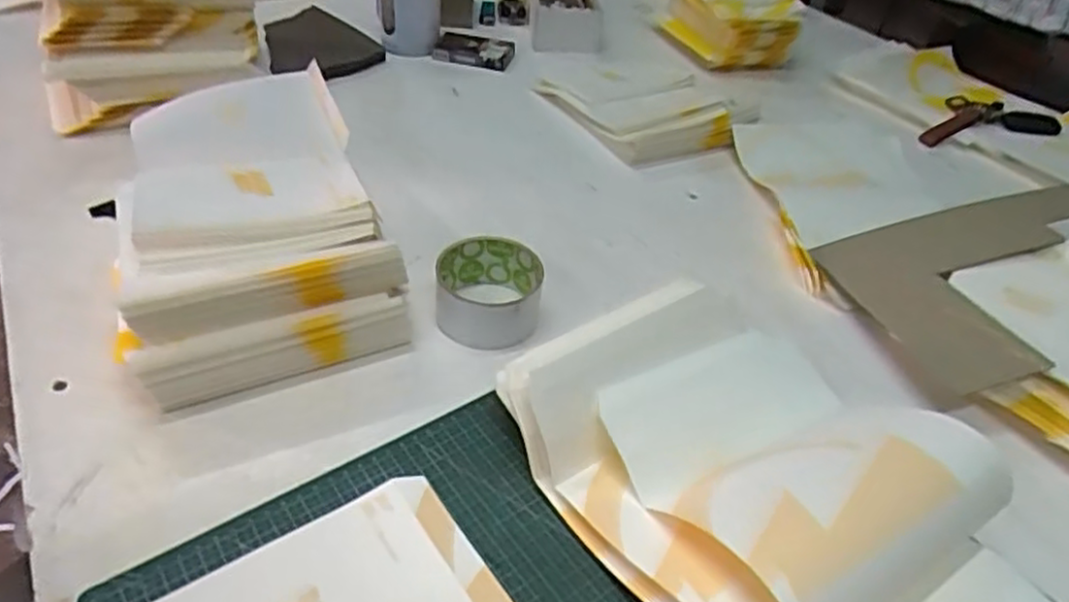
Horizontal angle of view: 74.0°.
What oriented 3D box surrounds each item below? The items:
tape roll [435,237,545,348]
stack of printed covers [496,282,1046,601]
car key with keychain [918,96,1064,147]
[{"bbox_3d":[-0.035,-0.008,0.547,0.078,0.044,0.078,7,41,1],"label":"tape roll"},{"bbox_3d":[0.149,0.120,0.397,0.217,0.073,0.336,-18,46,-26],"label":"stack of printed covers"},{"bbox_3d":[0.554,-0.231,0.891,0.195,0.015,0.098,-8,43,-16],"label":"car key with keychain"}]

